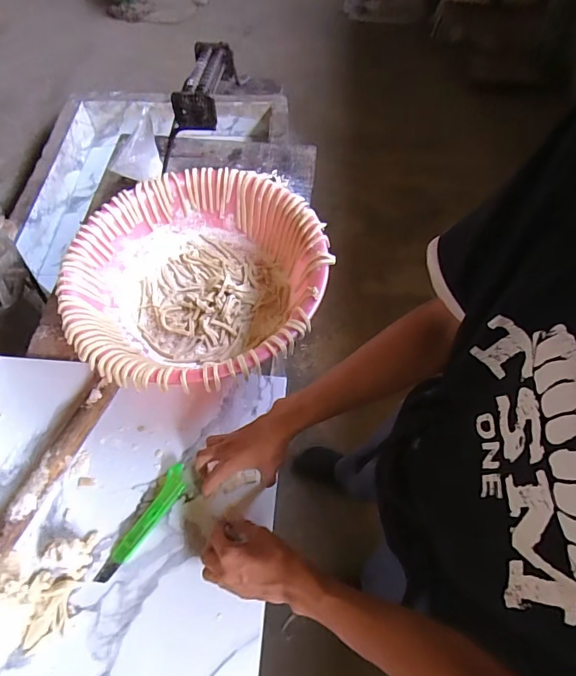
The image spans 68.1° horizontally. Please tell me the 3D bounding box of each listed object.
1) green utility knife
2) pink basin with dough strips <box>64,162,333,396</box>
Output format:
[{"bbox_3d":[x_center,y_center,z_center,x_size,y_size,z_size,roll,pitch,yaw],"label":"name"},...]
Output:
[{"bbox_3d":[-0.199,0.256,0.592,0.034,0.019,0.172,28,64,16],"label":"green utility knife"},{"bbox_3d":[-0.147,-0.092,0.733,0.404,0.119,0.410,0,59,1],"label":"pink basin with dough strips"}]

